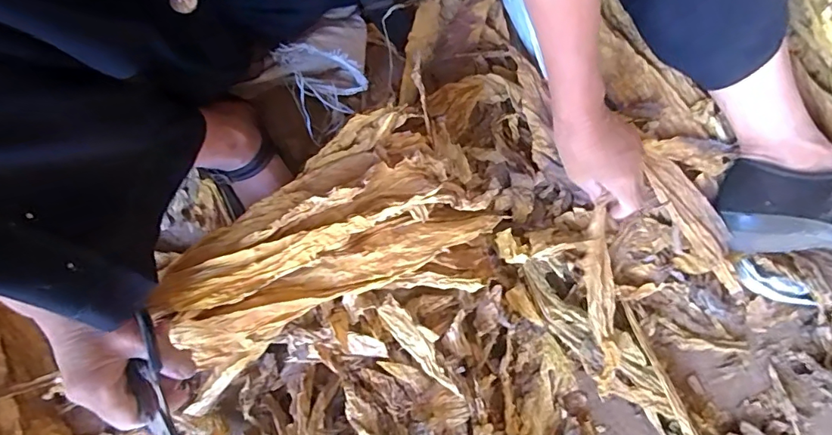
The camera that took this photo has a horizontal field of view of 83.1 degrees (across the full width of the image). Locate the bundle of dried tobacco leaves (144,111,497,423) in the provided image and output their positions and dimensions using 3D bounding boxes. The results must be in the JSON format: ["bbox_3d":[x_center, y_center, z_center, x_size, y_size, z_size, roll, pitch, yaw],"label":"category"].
[{"bbox_3d":[-0.093,0.034,0.430,0.325,0.095,0.172,-30,81,-2],"label":"bundle of dried tobacco leaves"}]

